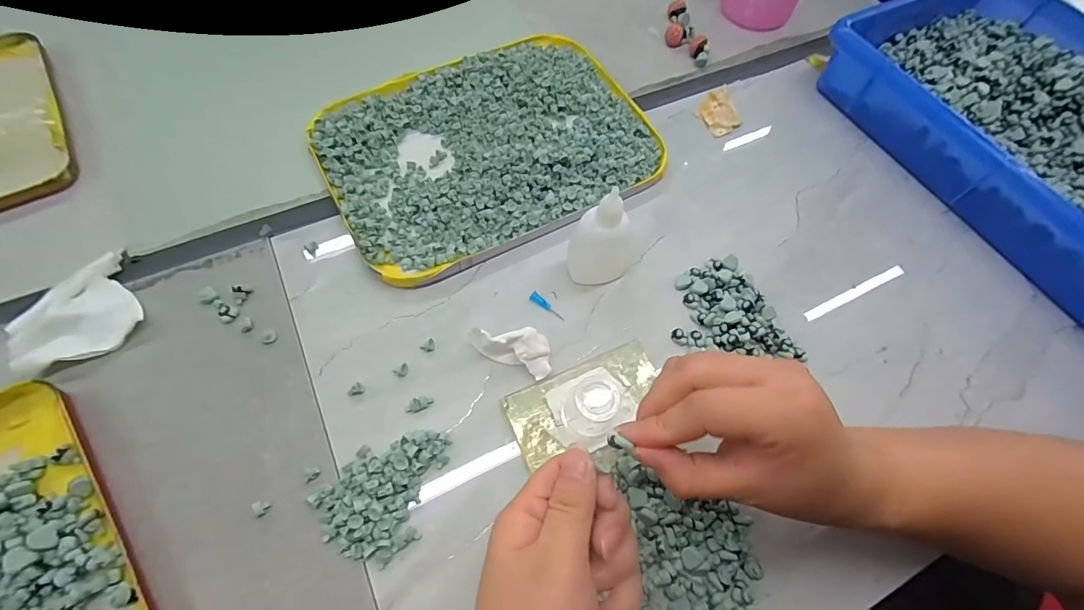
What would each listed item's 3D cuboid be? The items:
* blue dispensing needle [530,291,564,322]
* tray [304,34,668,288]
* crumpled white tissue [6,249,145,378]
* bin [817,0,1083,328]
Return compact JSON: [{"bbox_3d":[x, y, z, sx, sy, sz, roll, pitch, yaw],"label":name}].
[{"bbox_3d":[0.004,0.001,0.340,0.031,0.005,0.006,37,68,14],"label":"blue dispensing needle"},{"bbox_3d":[-0.045,-0.142,0.396,0.268,0.025,0.203,-24,68,-14],"label":"tray"},{"bbox_3d":[-0.323,0.007,0.316,0.075,0.014,0.072,-34,70,-18],"label":"crumpled white tissue"},{"bbox_3d":[0.445,-0.143,0.397,0.235,0.068,0.359,-25,68,-14],"label":"bin"}]

